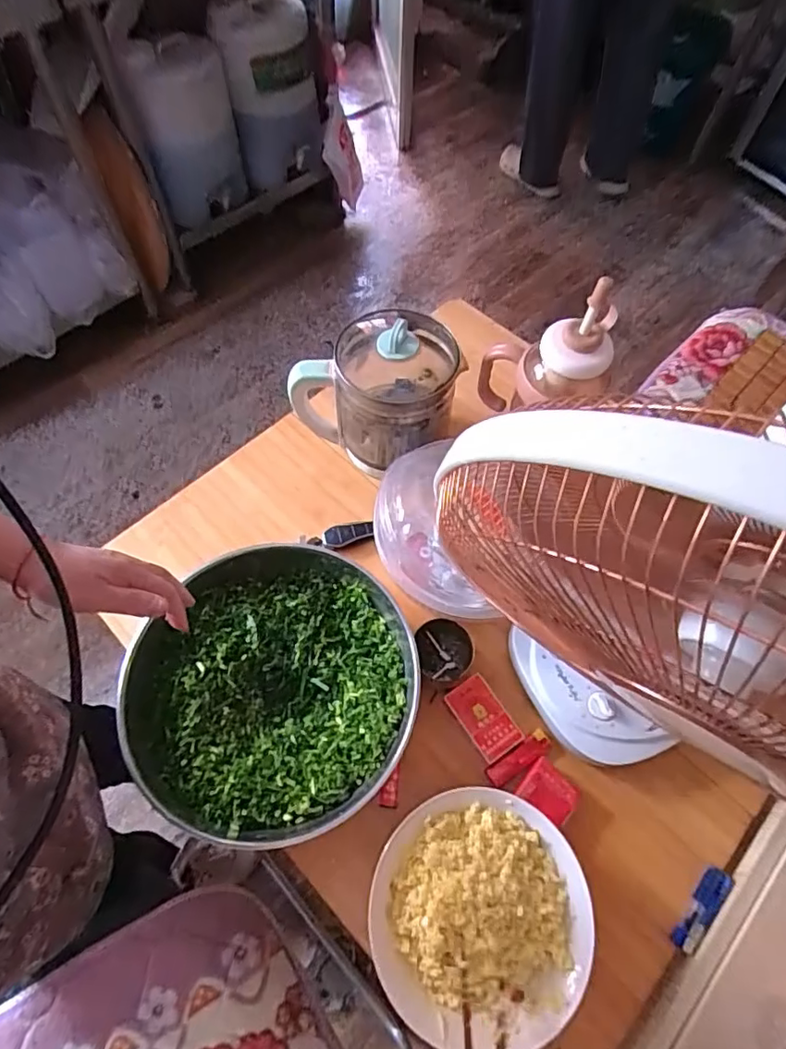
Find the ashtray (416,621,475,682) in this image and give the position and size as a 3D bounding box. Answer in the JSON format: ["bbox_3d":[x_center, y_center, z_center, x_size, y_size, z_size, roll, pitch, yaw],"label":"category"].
[{"bbox_3d":[0.063,0.155,0.670,0.066,0.041,0.069,0,62,-1],"label":"ashtray"}]

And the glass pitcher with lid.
[{"bbox_3d":[-0.022,-0.185,0.732,0.201,0.201,0.161,14,63,6],"label":"glass pitcher with lid"}]

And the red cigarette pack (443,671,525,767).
[{"bbox_3d":[0.104,0.223,0.626,0.050,0.028,0.085,-30,67,-16],"label":"red cigarette pack"}]

